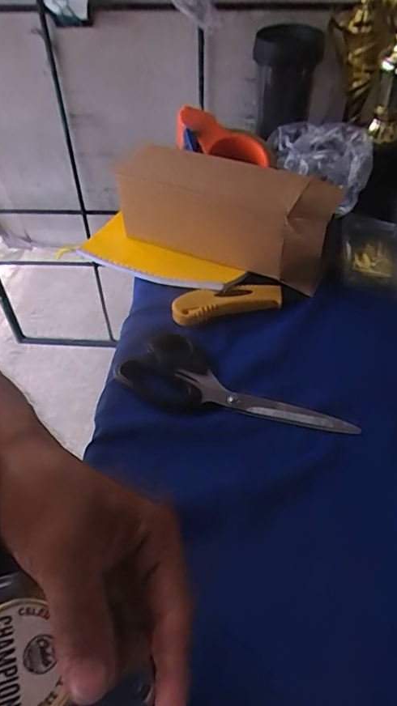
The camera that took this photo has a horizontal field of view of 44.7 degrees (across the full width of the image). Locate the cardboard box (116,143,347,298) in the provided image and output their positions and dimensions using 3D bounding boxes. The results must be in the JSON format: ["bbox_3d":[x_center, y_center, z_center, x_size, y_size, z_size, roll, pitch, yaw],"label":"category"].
[{"bbox_3d":[0.021,-0.156,0.555,0.255,0.112,0.072,19,51,18],"label":"cardboard box"}]

